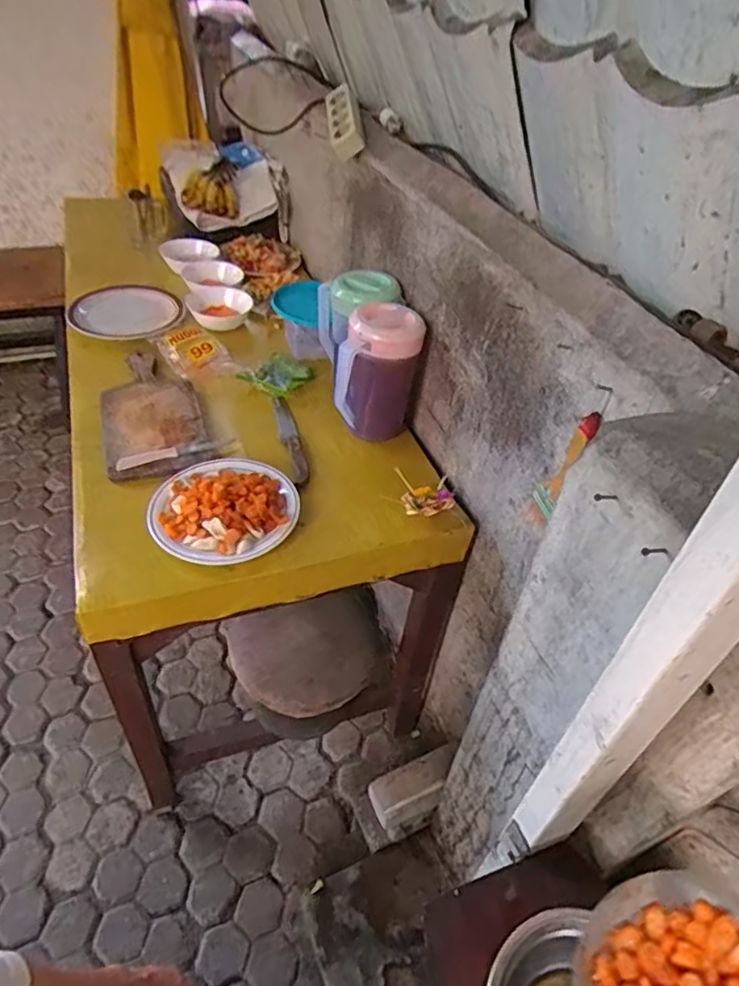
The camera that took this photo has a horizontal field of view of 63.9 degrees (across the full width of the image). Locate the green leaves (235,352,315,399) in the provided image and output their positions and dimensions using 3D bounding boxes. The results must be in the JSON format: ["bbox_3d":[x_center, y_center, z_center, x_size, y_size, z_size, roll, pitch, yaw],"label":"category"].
[{"bbox_3d":[-0.183,-0.237,1.209,0.113,0.031,0.115,27,47,21],"label":"green leaves"}]

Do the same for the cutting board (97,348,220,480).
[{"bbox_3d":[-0.399,-0.164,1.072,0.168,0.013,0.342,-14,47,-19],"label":"cutting board"}]

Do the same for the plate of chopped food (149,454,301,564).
[{"bbox_3d":[-0.226,0.015,0.910,0.211,0.055,0.220,3,43,-3],"label":"plate of chopped food"}]

